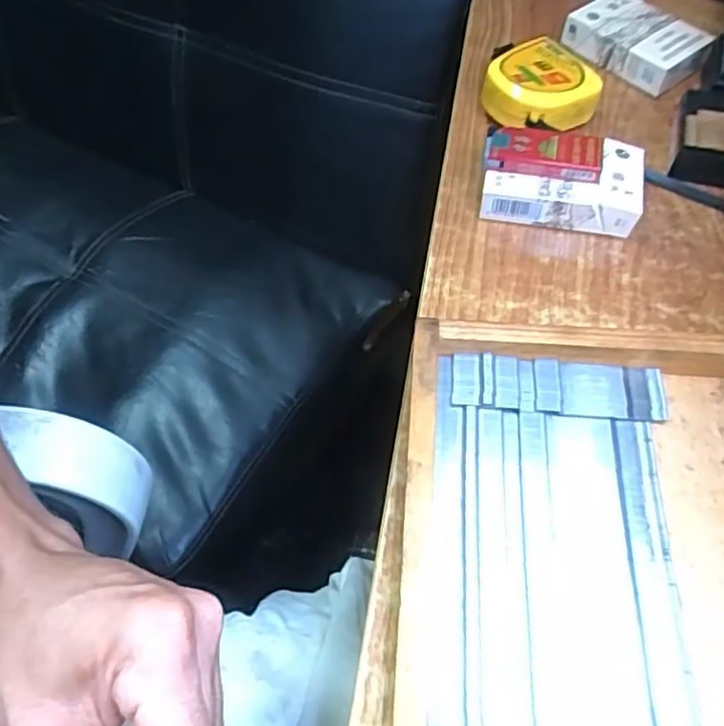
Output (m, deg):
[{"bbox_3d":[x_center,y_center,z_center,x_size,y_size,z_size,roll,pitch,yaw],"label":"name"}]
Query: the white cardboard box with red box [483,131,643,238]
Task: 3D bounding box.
[{"bbox_3d":[0.119,-0.110,0.384,0.091,0.038,0.050,9,57,5],"label":"white cardboard box with red box"}]

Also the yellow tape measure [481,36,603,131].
[{"bbox_3d":[0.116,-0.182,0.431,0.064,0.037,0.071,-22,60,-14],"label":"yellow tape measure"}]

